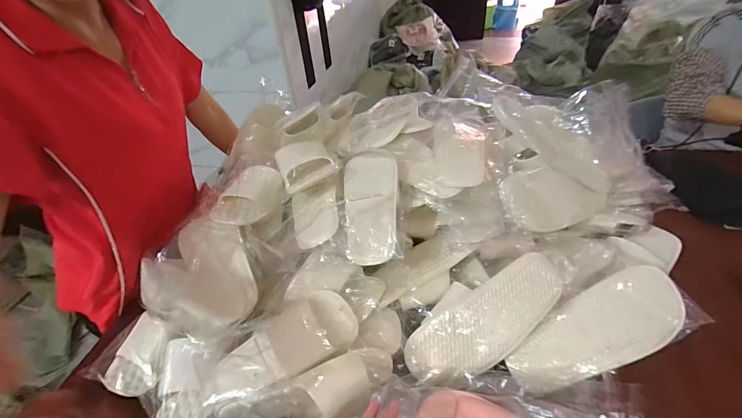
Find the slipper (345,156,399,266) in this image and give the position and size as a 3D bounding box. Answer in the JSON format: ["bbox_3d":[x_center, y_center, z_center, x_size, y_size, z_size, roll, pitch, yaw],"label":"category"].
[{"bbox_3d":[0.001,-0.010,0.589,0.089,0.037,0.205,-4,55,3],"label":"slipper"}]

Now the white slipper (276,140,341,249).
[{"bbox_3d":[-0.104,-0.033,0.634,0.108,0.056,0.233,-12,57,-7],"label":"white slipper"}]

